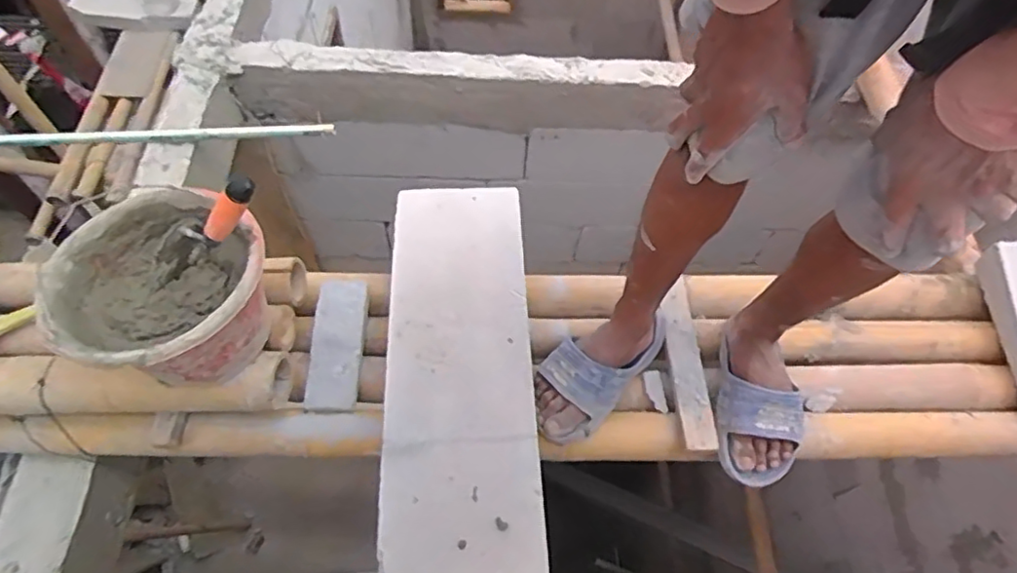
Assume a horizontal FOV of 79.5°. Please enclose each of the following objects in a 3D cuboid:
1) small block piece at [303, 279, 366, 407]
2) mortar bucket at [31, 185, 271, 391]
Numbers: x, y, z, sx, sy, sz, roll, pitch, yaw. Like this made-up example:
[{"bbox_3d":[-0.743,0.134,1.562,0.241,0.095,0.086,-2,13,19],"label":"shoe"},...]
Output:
[{"bbox_3d":[-0.258,0.083,0.913,0.074,0.031,0.195,2,60,-1],"label":"small block piece"},{"bbox_3d":[-0.411,0.014,0.753,0.238,0.148,0.232,1,60,-2],"label":"mortar bucket"}]

